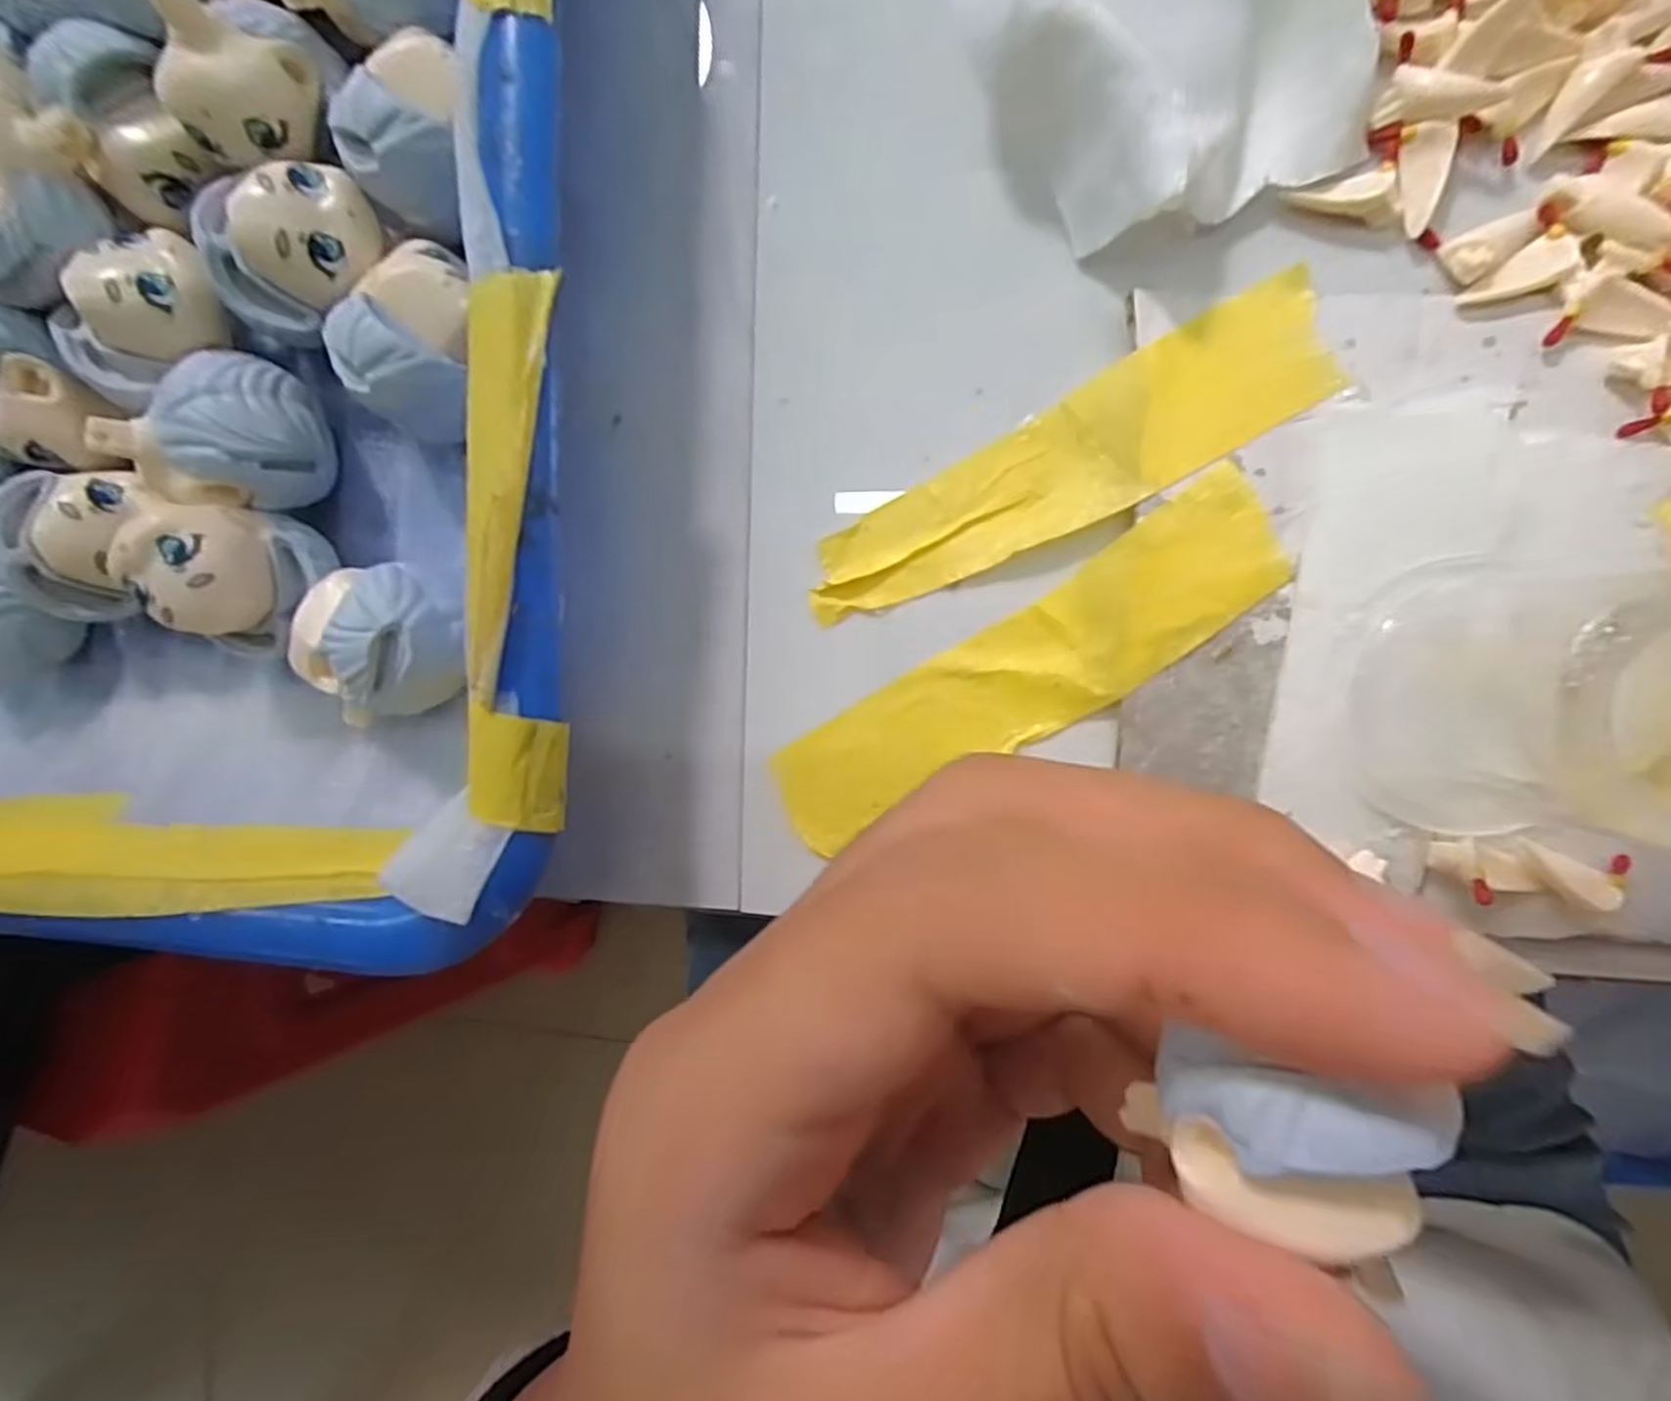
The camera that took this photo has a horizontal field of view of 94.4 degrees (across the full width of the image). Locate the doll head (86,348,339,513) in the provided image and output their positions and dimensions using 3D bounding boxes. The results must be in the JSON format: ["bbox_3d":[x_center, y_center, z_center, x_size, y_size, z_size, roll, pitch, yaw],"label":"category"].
[{"bbox_3d":[-0.095,-0.042,0.122,0.021,0.020,0.024,27,96,7],"label":"doll head"}]

